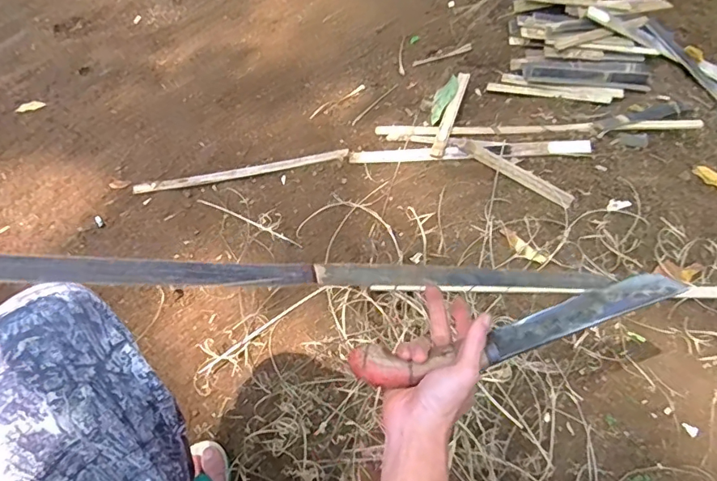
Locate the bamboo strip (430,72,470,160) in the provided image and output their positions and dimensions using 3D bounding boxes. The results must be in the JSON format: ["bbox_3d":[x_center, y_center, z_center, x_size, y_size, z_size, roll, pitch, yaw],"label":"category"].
[{"bbox_3d":[0.203,-0.278,1.051,0.028,0.008,0.243,15,65,15],"label":"bamboo strip"}]

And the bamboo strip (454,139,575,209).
[{"bbox_3d":[0.308,-0.140,0.965,0.254,0.009,0.031,33,78,15],"label":"bamboo strip"}]

